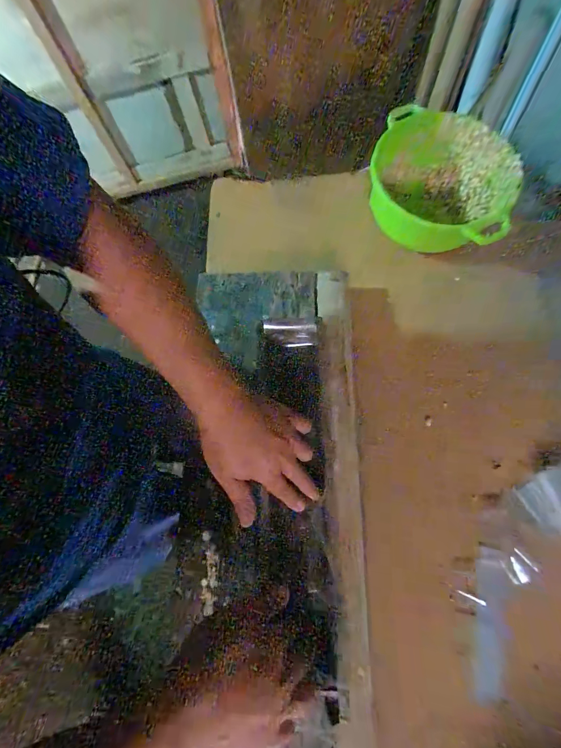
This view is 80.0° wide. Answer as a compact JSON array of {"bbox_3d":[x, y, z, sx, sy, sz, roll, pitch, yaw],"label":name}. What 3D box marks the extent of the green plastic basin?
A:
[{"bbox_3d":[0.249,-0.298,0.533,0.208,0.098,0.192,11,72,5],"label":"green plastic basin"}]

